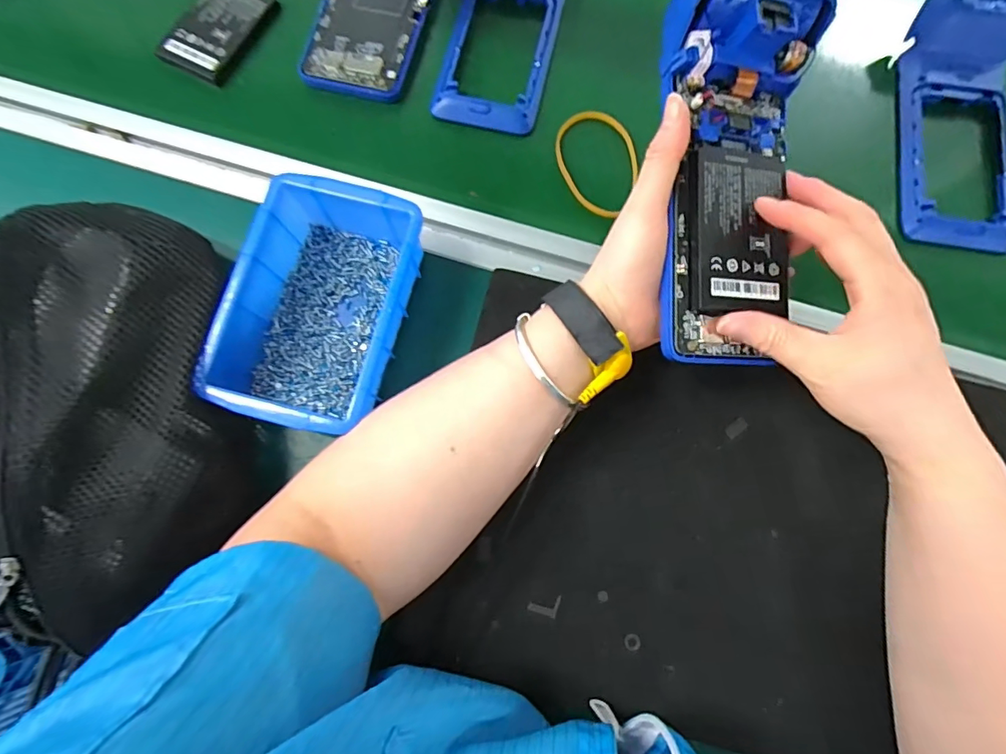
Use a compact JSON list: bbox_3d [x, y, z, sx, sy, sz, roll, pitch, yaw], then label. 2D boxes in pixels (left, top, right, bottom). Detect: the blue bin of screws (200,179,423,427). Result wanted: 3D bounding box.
[{"bbox_3d":[-0.113,-0.044,0.308,0.095,0.058,0.149,15,79,3],"label":"blue bin of screws"}]

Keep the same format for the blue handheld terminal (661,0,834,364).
[{"bbox_3d":[0.128,-0.117,0.266,0.079,0.042,0.215,4,94,2],"label":"blue handheld terminal"}]

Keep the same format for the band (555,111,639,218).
[{"bbox_3d":[0.074,-0.162,0.362,0.058,0.004,0.090,-21,79,-3],"label":"band"}]

